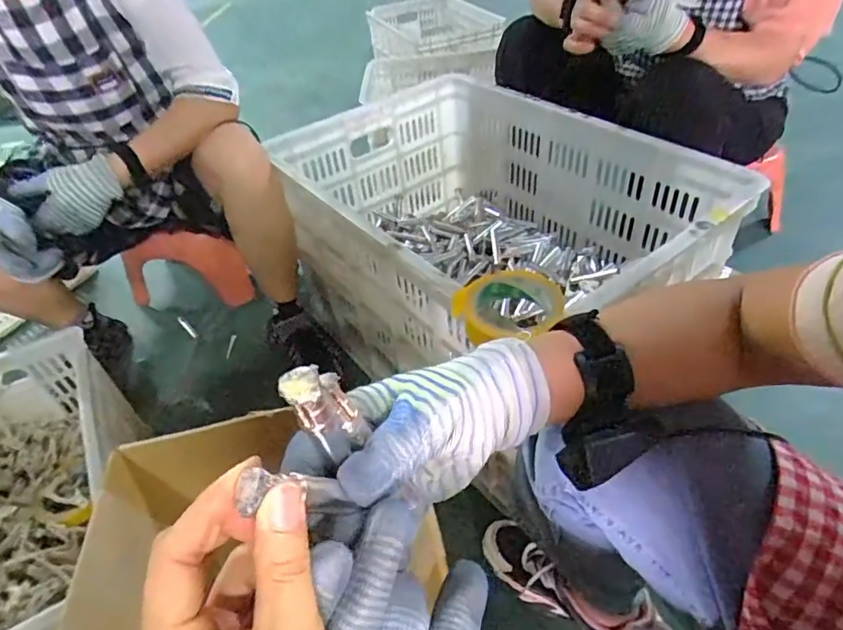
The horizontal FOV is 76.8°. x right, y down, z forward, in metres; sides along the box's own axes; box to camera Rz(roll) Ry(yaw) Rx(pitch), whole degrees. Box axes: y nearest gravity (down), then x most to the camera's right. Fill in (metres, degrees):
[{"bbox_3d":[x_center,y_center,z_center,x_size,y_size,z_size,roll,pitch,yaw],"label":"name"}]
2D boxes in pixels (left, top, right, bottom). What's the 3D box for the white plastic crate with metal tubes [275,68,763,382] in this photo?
[{"bbox_3d":[0.107,-0.133,0.928,0.483,0.318,0.670,-29,47,-23],"label":"white plastic crate with metal tubes"}]

